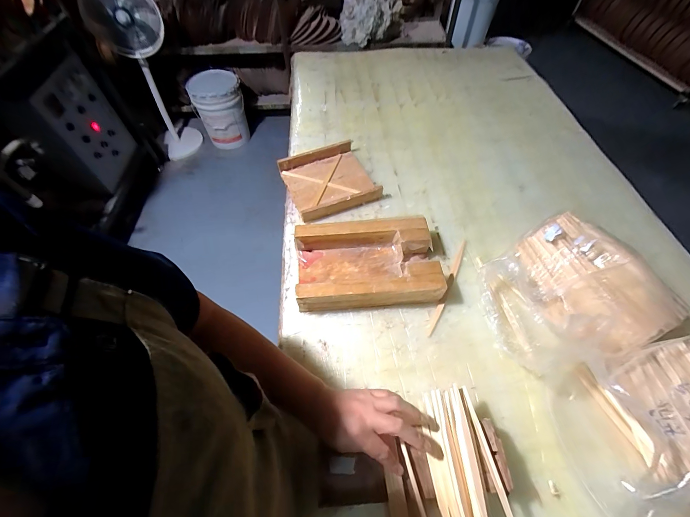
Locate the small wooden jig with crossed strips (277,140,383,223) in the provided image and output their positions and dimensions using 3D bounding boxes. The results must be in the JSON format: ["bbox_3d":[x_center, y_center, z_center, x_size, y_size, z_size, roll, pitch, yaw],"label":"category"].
[{"bbox_3d":[-0.040,-0.196,0.748,0.197,0.033,0.194,-20,59,-10],"label":"small wooden jig with crossed strips"}]

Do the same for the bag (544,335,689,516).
[{"bbox_3d":[0.479,0.223,0.435,0.317,0.103,0.192,-14,58,-6],"label":"bag"}]

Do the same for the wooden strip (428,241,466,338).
[{"bbox_3d":[0.205,0.051,0.599,0.012,0.011,0.226,23,61,16],"label":"wooden strip"}]

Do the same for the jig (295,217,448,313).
[{"bbox_3d":[0.040,0.008,0.596,0.264,0.060,0.161,-5,57,-1],"label":"jig"}]

